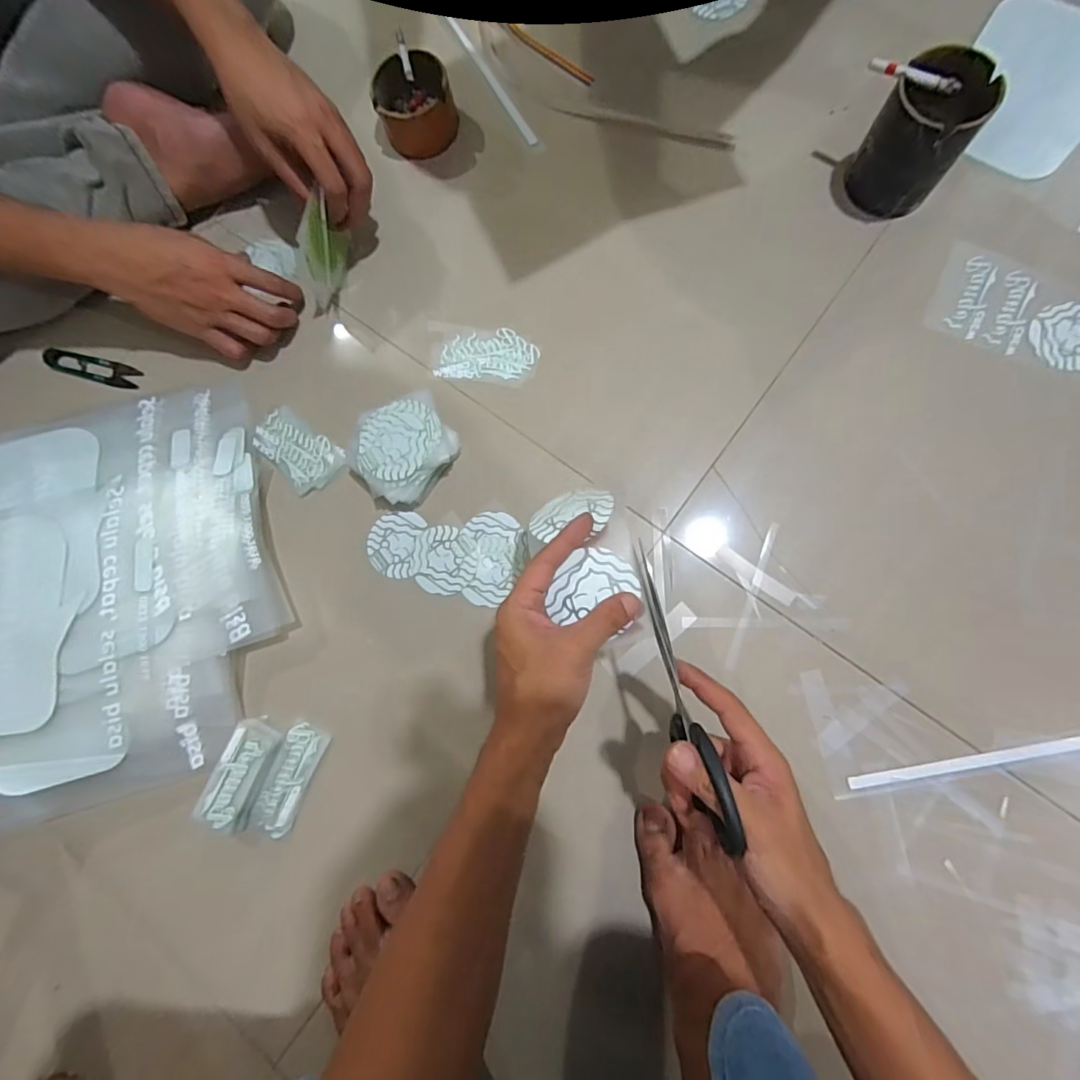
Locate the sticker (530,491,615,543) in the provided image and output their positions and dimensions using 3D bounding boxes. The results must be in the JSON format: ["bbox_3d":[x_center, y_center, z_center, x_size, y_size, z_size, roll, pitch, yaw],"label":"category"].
[{"bbox_3d":[0.025,-0.021,0.404,0.066,0.005,0.052,-7,40,23],"label":"sticker"}]

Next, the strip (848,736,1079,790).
[{"bbox_3d":[0.374,0.186,0.434,0.214,0.004,0.014,-13,81,4],"label":"strip"}]

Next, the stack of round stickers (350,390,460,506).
[{"bbox_3d":[-0.133,-0.090,0.509,0.099,0.039,0.091,-42,80,-1],"label":"stack of round stickers"}]

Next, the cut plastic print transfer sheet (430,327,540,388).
[{"bbox_3d":[-0.059,-0.192,0.536,0.112,0.004,0.057,8,83,7],"label":"cut plastic print transfer sheet"}]

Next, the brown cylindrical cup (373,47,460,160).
[{"bbox_3d":[-0.135,-0.474,0.557,0.083,0.045,0.101,-25,80,2],"label":"brown cylindrical cup"}]

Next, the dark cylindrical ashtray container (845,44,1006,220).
[{"bbox_3d":[0.345,-0.366,0.467,0.077,0.095,0.086,35,87,10],"label":"dark cylindrical ashtray container"}]

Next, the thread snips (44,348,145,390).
[{"bbox_3d":[-0.503,-0.193,0.575,0.118,0.004,0.029,16,84,8],"label":"thread snips"}]

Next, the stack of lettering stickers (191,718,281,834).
[{"bbox_3d":[-0.283,0.222,0.483,0.041,0.021,0.098,21,85,8],"label":"stack of lettering stickers"}]

